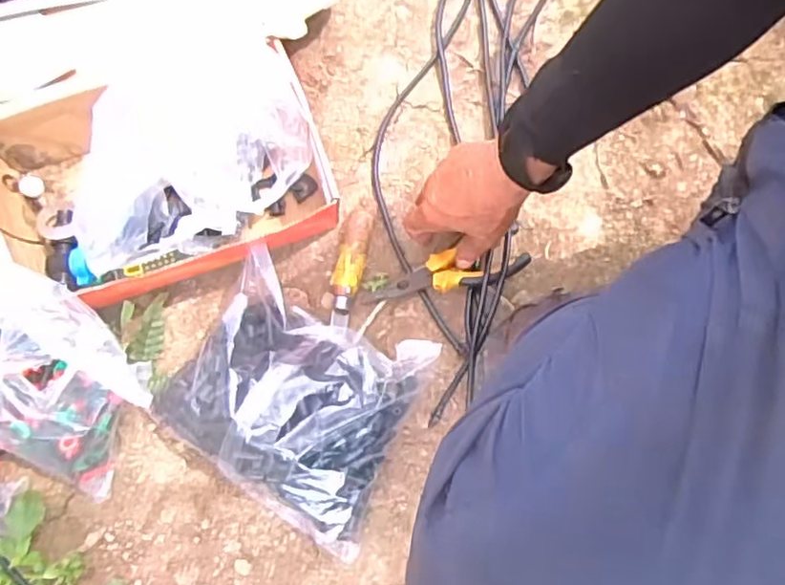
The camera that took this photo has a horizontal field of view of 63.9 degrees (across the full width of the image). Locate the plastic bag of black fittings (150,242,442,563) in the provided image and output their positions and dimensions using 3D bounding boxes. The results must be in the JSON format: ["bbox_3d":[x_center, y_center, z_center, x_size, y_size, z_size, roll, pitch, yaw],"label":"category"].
[{"bbox_3d":[-0.085,0.086,0.531,0.192,0.081,0.176,26,72,9],"label":"plastic bag of black fittings"}]

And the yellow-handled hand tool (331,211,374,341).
[{"bbox_3d":[-0.042,-0.016,0.591,0.028,0.023,0.132,9,71,3],"label":"yellow-handled hand tool"}]

